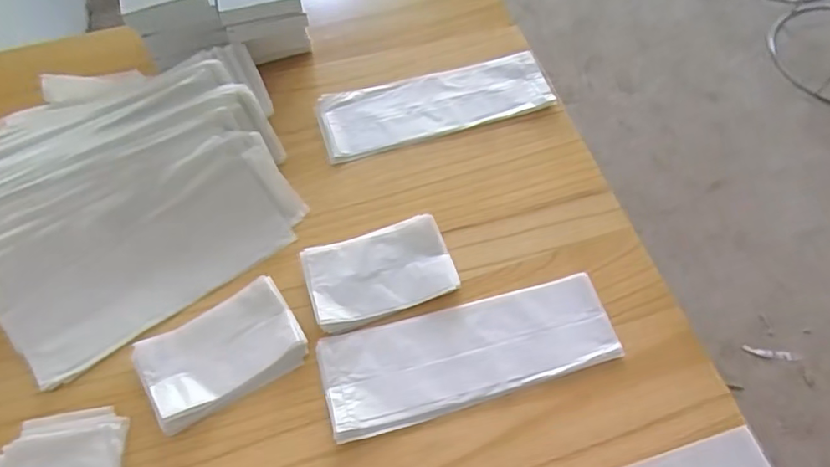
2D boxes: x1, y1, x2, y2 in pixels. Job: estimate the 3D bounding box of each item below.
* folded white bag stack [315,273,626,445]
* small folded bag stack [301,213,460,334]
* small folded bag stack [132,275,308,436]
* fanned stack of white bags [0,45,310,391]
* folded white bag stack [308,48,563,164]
[{"bbox_3d":[0.045,0.099,0.481,0.245,0.007,0.087,-15,62,-6],"label":"folded white bag stack"},{"bbox_3d":[-0.032,0.035,0.516,0.130,0.016,0.079,-17,62,-8],"label":"small folded bag stack"},{"bbox_3d":[-0.164,0.099,0.479,0.127,0.015,0.085,-29,64,-13],"label":"small folded bag stack"},{"bbox_3d":[-0.278,-0.064,0.546,0.298,0.070,0.290,-32,65,-15],"label":"fanned stack of white bags"},{"bbox_3d":[0.022,-0.144,0.626,0.252,0.010,0.086,-15,62,-7],"label":"folded white bag stack"}]

